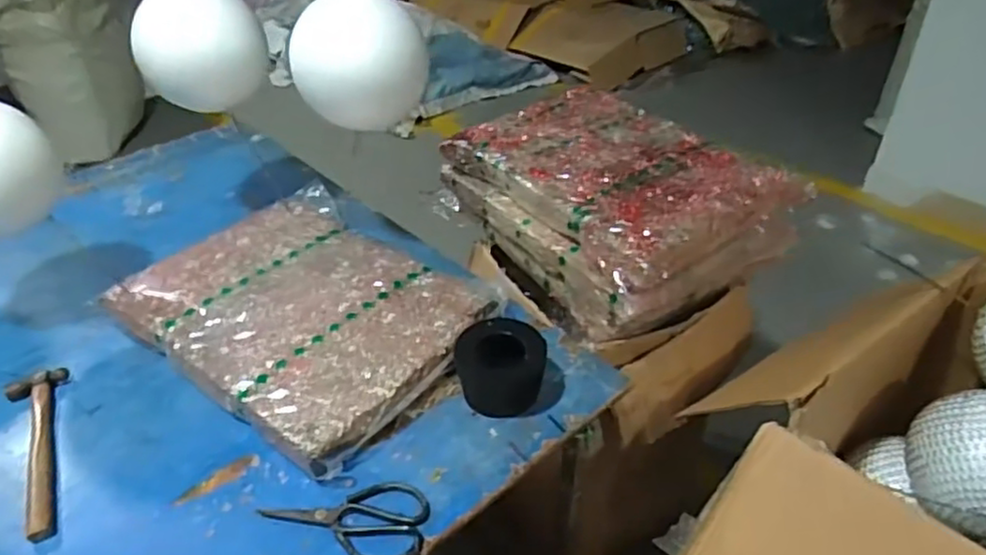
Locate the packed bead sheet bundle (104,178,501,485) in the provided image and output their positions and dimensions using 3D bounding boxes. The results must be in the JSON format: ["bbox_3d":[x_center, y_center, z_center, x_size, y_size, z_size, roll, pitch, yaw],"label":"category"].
[{"bbox_3d":[-0.272,0.039,1.002,0.526,0.062,0.398,25,44,32],"label":"packed bead sheet bundle"}]

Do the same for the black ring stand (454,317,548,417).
[{"bbox_3d":[0.012,0.111,0.865,0.109,0.086,0.111,2,36,6],"label":"black ring stand"}]

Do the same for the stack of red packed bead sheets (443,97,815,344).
[{"bbox_3d":[0.201,-0.138,1.178,0.396,0.172,0.514,-23,41,-26],"label":"stack of red packed bead sheets"}]

